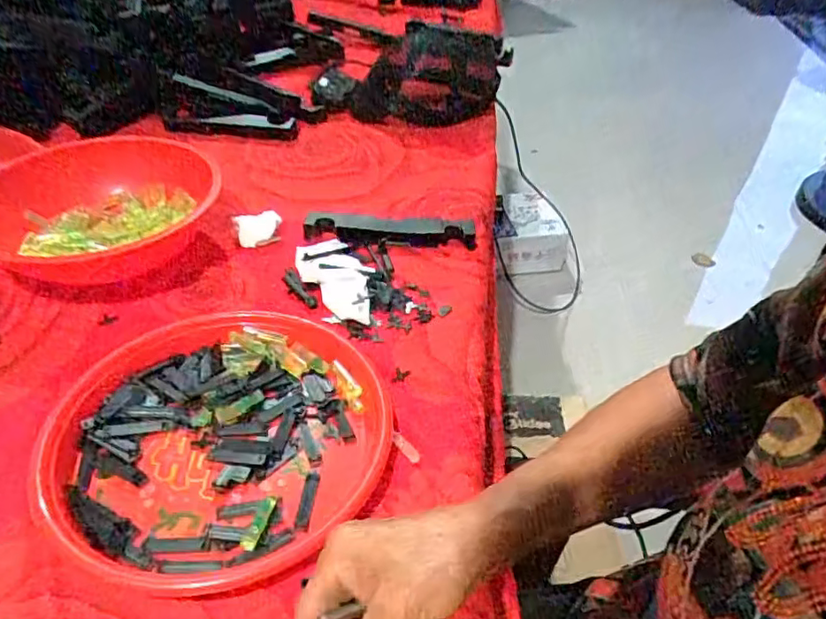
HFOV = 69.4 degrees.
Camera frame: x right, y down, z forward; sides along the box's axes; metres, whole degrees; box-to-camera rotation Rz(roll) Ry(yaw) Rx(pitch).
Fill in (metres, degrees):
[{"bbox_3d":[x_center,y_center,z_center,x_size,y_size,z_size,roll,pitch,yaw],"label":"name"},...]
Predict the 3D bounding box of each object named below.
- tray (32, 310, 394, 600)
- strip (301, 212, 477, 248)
[{"bbox_3d":[-0.144,0.091,0.472,0.233,0.026,0.265,25,46,24],"label":"tray"},{"bbox_3d":[-0.025,-0.090,0.672,0.189,0.024,0.038,-1,41,-3],"label":"strip"}]

